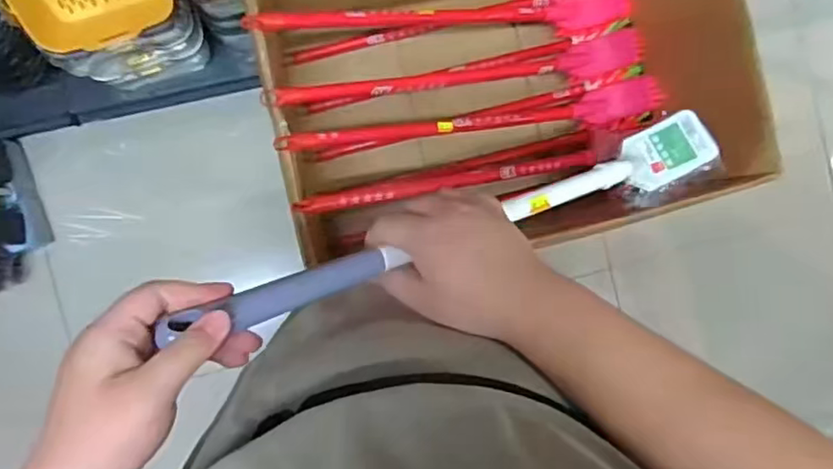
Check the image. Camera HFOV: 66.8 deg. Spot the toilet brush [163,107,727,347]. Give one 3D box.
[{"bbox_3d":[0.068,-0.016,0.500,0.523,0.041,0.058,-20,92,-32],"label":"toilet brush"}]

